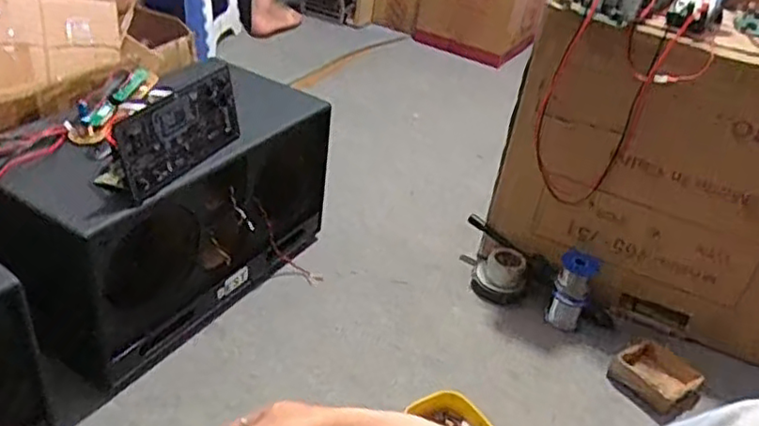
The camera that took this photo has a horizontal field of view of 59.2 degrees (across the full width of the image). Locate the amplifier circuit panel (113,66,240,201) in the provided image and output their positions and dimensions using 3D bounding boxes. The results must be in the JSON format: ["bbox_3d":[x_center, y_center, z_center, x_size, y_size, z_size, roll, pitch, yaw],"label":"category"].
[{"bbox_3d":[-0.262,-0.112,0.893,0.027,0.103,0.214,18,36,16],"label":"amplifier circuit panel"}]

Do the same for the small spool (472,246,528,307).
[{"bbox_3d":[0.221,0.112,1.205,0.092,0.073,0.086,18,36,16],"label":"small spool"}]

